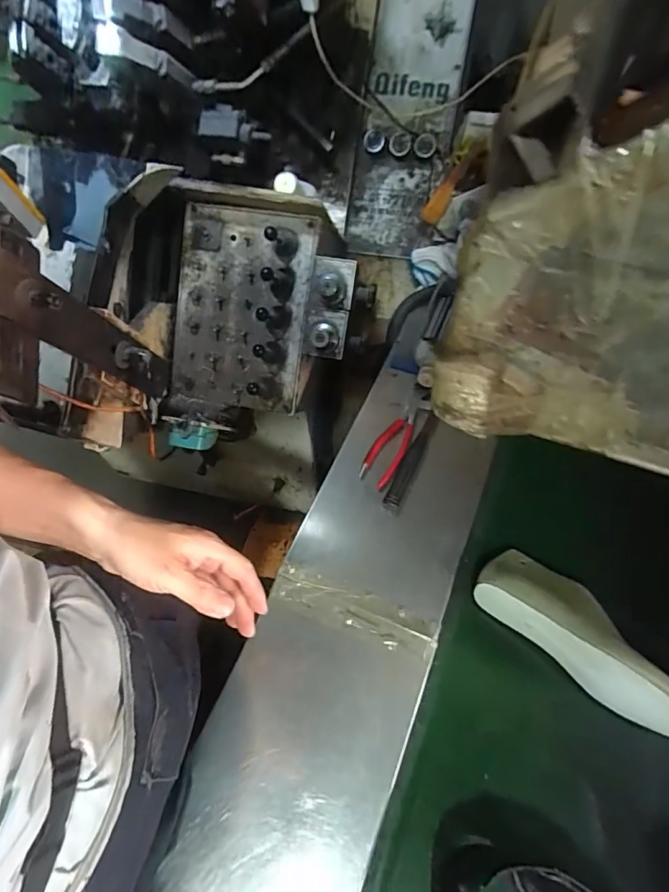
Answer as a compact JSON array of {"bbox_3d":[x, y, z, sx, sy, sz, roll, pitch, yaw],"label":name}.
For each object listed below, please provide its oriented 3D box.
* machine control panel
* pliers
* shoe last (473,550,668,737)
[{"bbox_3d":[-0.142,-0.213,0.802,0.320,0.115,0.391,11,101,8],"label":"machine control panel"},{"bbox_3d":[0.091,-0.010,0.732,0.050,0.018,0.170,22,62,16],"label":"pliers"},{"bbox_3d":[0.308,0.228,0.565,0.278,0.088,0.092,36,66,22],"label":"shoe last"}]

